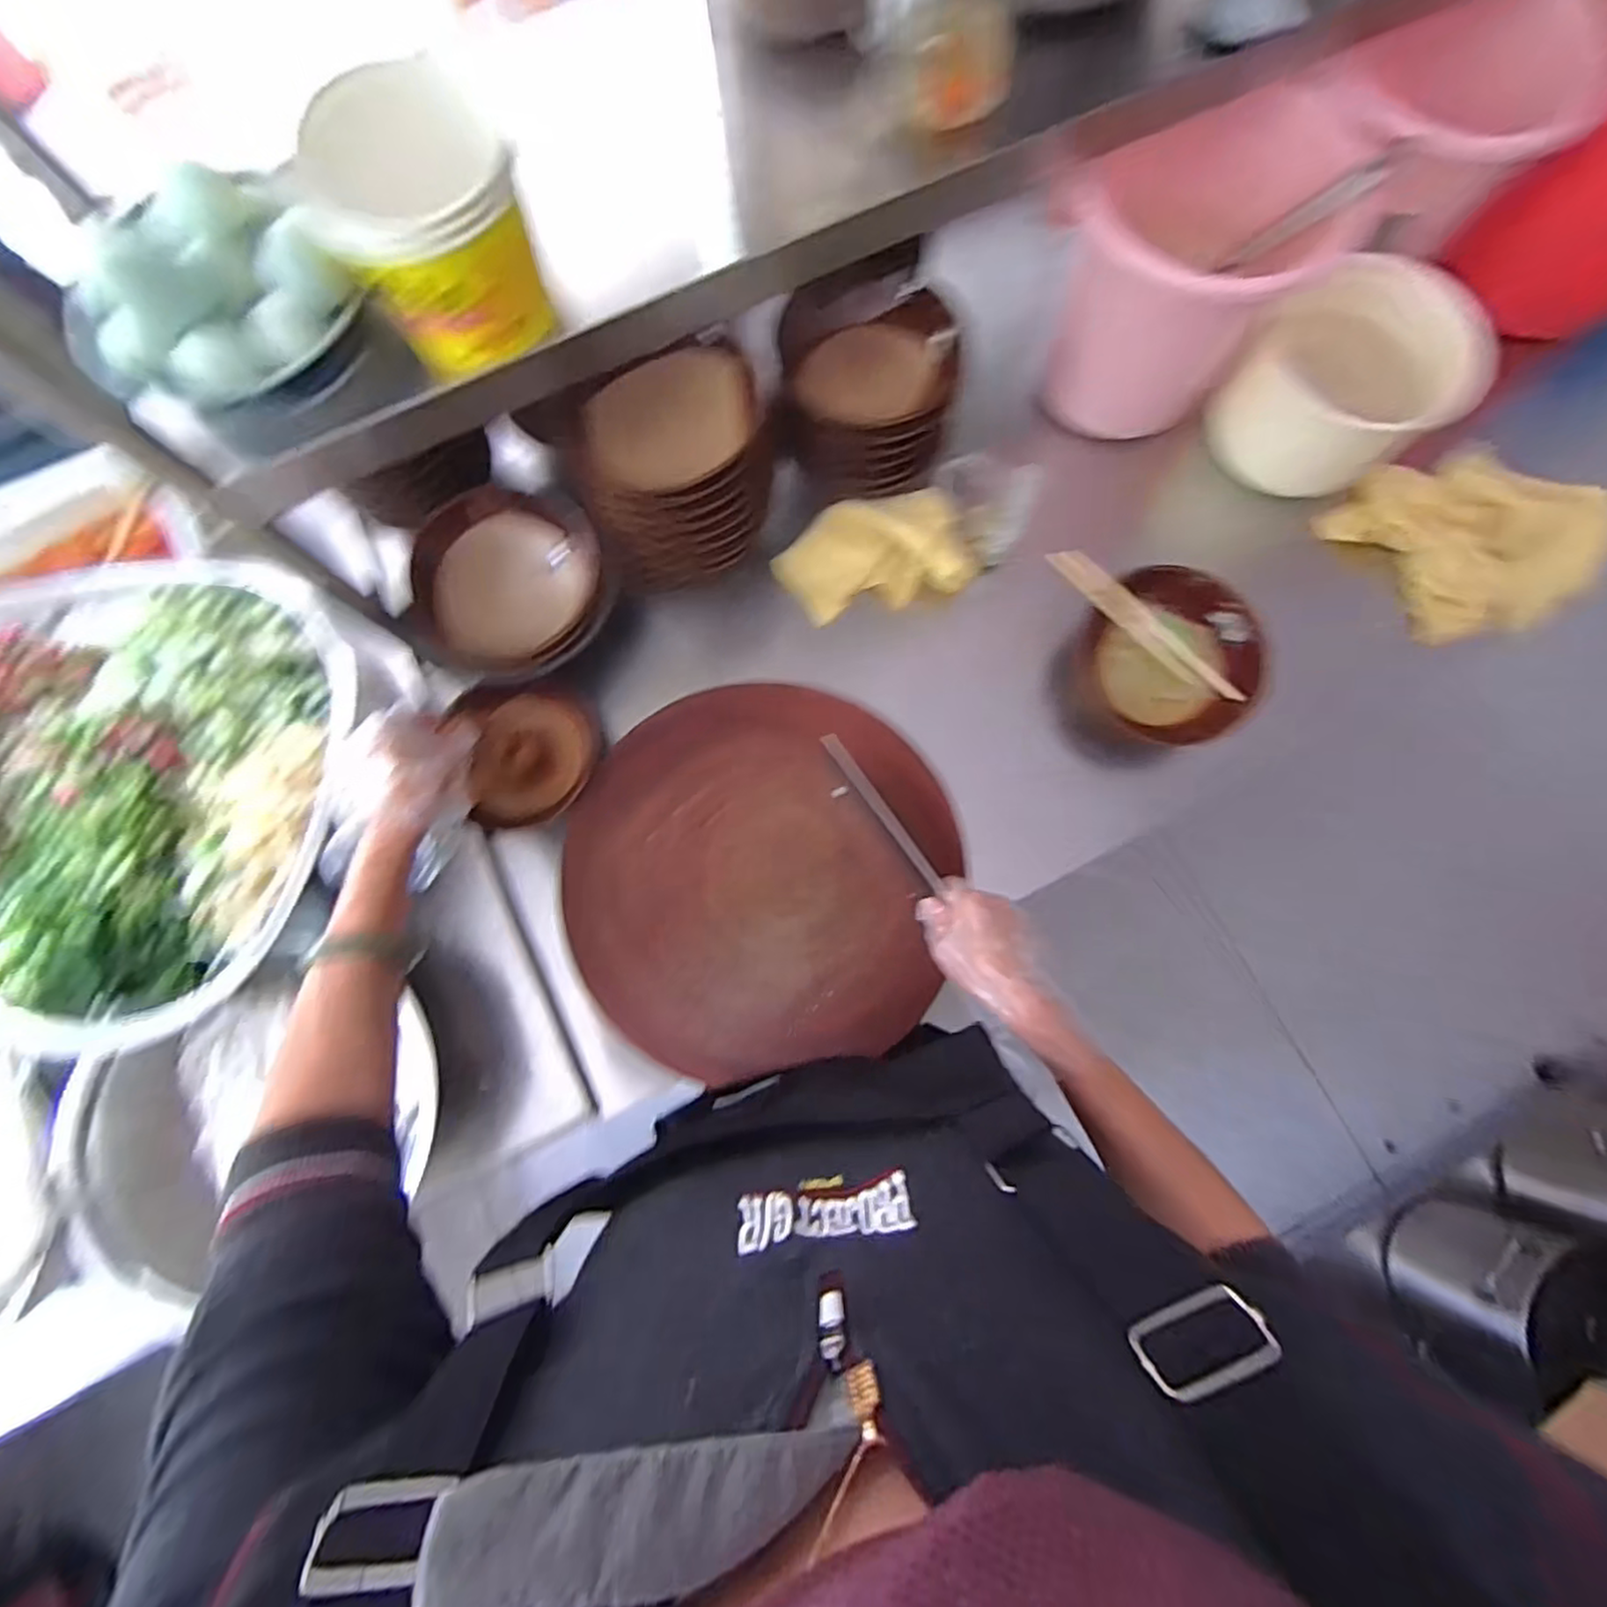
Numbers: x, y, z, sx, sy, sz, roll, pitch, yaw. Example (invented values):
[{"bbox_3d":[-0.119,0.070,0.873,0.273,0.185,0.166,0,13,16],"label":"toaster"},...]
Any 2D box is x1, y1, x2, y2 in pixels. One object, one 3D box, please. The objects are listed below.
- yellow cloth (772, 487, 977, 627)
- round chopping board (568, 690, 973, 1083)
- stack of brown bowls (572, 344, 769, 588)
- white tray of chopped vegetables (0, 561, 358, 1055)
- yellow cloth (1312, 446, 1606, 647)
[{"bbox_3d":[0.076,-0.267,0.733,0.203,0.058,0.097,-13,79,-3],"label":"yellow cloth"},{"bbox_3d":[-0.036,0.062,0.651,0.361,0.024,0.358,0,78,-1],"label":"round chopping board"},{"bbox_3d":[-0.117,-0.311,0.654,0.181,0.157,0.131,-12,79,-3],"label":"stack of brown bowls"},{"bbox_3d":[-0.596,-0.016,0.574,0.432,0.088,0.413,-2,78,-1],"label":"white tray of chopped vegetables"},{"bbox_3d":[0.731,-0.295,0.743,0.203,0.088,0.234,-35,81,-7],"label":"yellow cloth"}]

